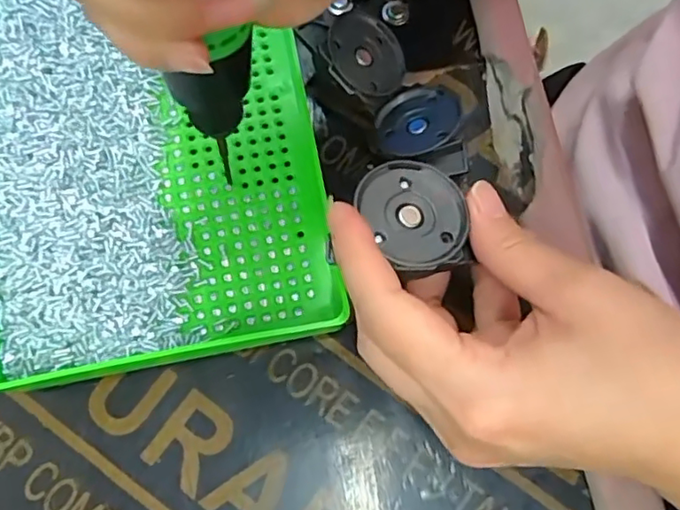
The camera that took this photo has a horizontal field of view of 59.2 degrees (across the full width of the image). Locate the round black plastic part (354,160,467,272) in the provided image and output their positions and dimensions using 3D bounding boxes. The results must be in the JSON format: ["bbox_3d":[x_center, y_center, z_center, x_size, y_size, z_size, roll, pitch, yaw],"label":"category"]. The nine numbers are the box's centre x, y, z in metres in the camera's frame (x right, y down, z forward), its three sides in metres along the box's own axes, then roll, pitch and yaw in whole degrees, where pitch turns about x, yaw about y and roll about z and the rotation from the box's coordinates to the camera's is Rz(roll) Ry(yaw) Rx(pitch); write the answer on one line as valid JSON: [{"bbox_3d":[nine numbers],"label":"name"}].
[{"bbox_3d":[0.028,-0.016,0.222,0.037,0.008,0.042,-26,77,-6],"label":"round black plastic part"}]

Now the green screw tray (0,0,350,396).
[{"bbox_3d":[-0.093,-0.071,0.278,0.149,0.038,0.244,-10,76,-3],"label":"green screw tray"}]

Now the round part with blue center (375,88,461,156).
[{"bbox_3d":[0.036,-0.062,0.279,0.039,0.004,0.040,-11,55,16],"label":"round part with blue center"}]

